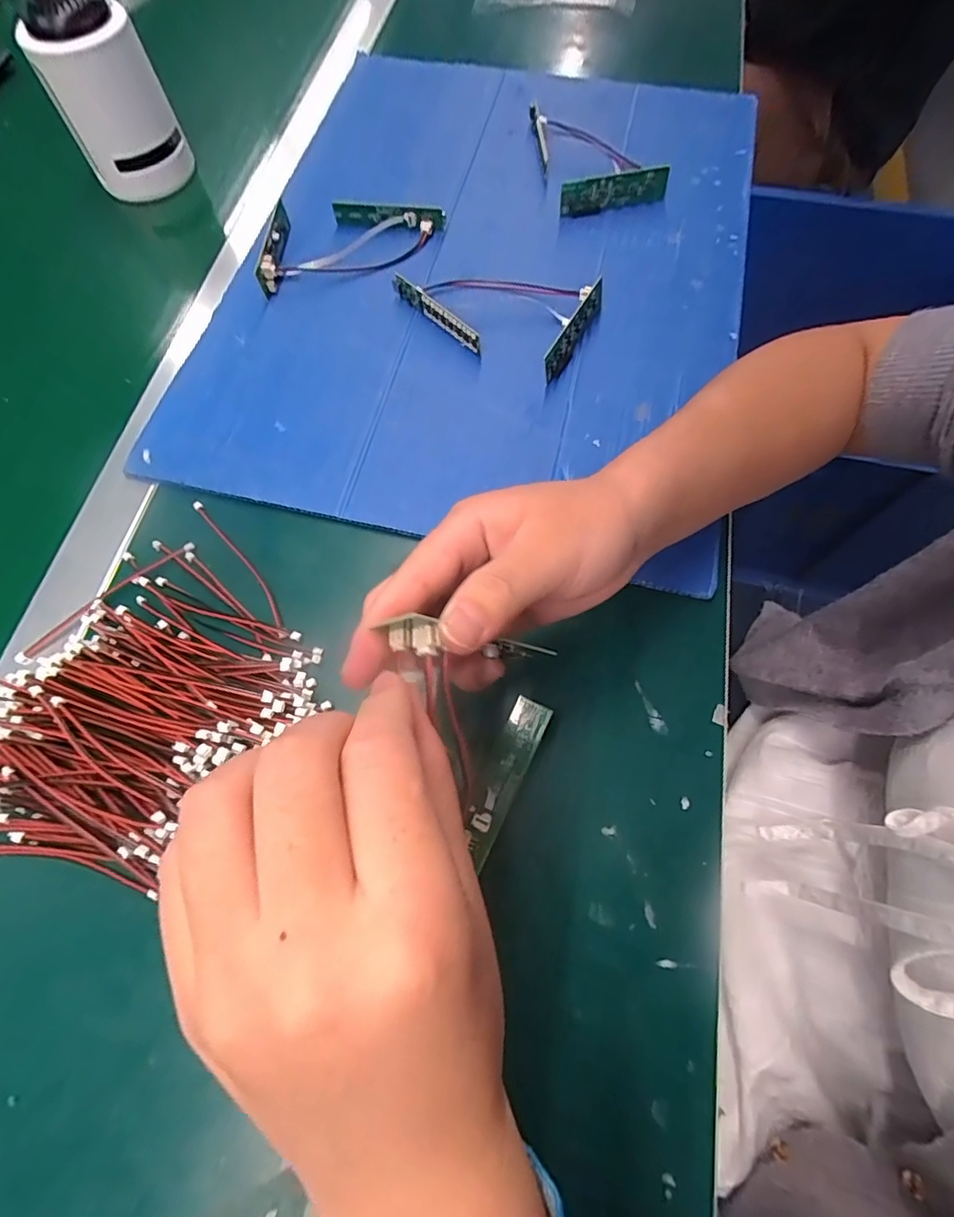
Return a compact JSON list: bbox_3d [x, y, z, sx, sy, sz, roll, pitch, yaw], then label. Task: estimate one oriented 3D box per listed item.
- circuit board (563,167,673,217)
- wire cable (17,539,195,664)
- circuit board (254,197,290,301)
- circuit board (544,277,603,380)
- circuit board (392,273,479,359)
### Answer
[{"bbox_3d":[0.105,-0.316,0.407,0.084,0.023,0.006,-13,55,-3],"label":"circuit board"},{"bbox_3d":[-0.209,-0.005,0.303,0.108,0.004,0.009,-39,72,-16],"label":"wire cable"},{"bbox_3d":[-0.148,-0.267,0.394,0.015,0.021,0.082,-2,67,-2],"label":"circuit board"},{"bbox_3d":[0.066,-0.186,0.356,0.009,0.021,0.085,27,69,10],"label":"circuit board"},{"bbox_3d":[-0.027,-0.202,0.367,0.082,0.019,0.006,42,72,16],"label":"circuit board"}]

